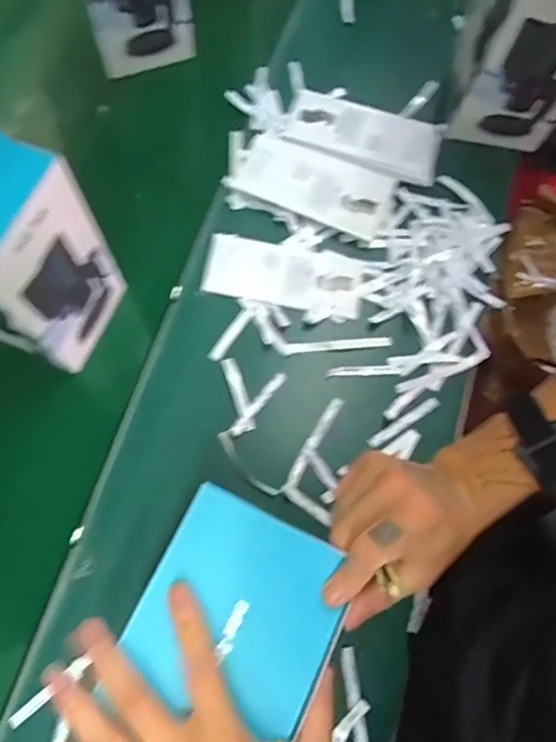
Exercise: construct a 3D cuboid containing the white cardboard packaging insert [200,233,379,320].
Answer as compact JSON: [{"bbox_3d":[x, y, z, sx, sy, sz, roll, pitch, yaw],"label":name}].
[{"bbox_3d":[0.012,-0.112,0.649,0.188,0.020,0.080,11,66,2],"label":"white cardboard packaging insert"}]

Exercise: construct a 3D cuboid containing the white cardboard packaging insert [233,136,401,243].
[{"bbox_3d":[0.045,-0.231,0.670,0.183,0.046,0.089,18,66,5],"label":"white cardboard packaging insert"}]

